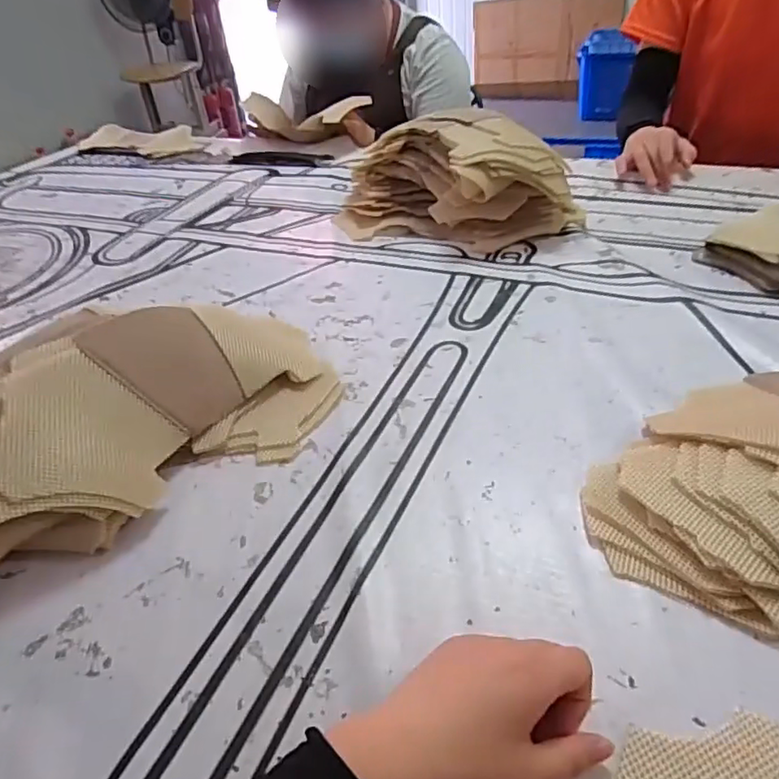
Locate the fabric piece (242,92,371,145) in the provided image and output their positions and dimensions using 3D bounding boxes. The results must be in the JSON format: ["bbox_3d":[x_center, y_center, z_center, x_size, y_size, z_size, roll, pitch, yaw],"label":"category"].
[{"bbox_3d":[-0.179,-0.551,1.224,0.268,0.089,0.104,9,42,16],"label":"fabric piece"}]

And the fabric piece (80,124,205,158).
[{"bbox_3d":[-0.565,-0.574,1.352,0.329,0.032,0.126,13,43,19],"label":"fabric piece"}]

